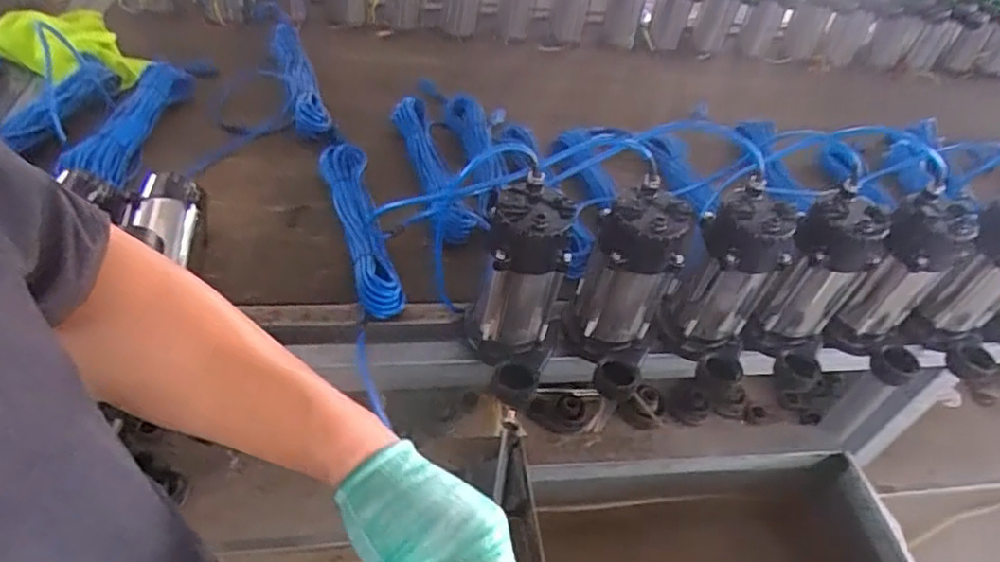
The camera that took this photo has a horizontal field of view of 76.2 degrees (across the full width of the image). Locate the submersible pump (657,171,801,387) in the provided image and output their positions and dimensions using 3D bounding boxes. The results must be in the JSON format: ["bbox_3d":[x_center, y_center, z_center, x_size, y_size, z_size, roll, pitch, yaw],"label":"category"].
[{"bbox_3d":[0.282,0.012,0.804,0.124,0.233,0.108,25,46,14],"label":"submersible pump"}]

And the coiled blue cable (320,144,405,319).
[{"bbox_3d":[-0.209,-0.087,0.940,0.071,0.060,0.342,-7,47,-18],"label":"coiled blue cable"}]

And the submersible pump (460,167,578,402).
[{"bbox_3d":[0.027,0.015,0.768,0.102,0.251,0.141,-15,50,-24],"label":"submersible pump"}]

